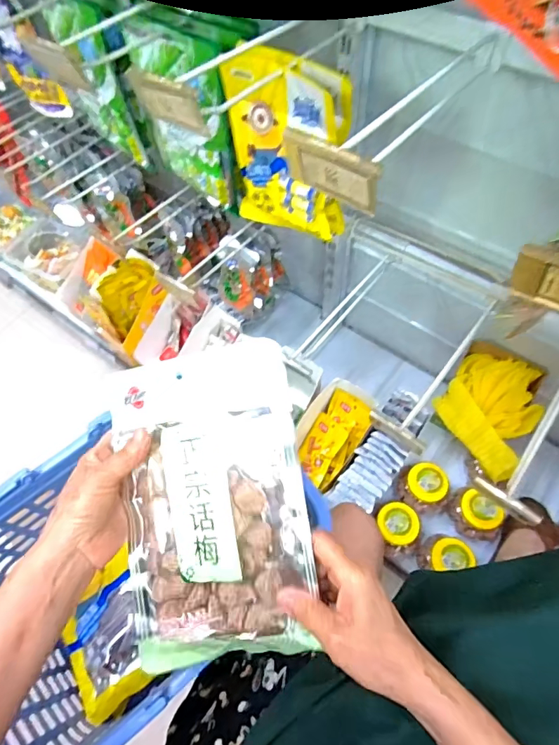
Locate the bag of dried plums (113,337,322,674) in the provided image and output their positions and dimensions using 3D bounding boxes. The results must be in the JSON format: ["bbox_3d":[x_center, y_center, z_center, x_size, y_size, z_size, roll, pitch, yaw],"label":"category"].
[{"bbox_3d":[-0.059,0.110,0.375,0.164,0.019,0.248,-10,85,14],"label":"bag of dried plums"}]

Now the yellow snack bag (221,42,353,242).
[{"bbox_3d":[0.006,-0.262,0.547,0.161,0.206,0.060,22,65,15],"label":"yellow snack bag"}]

